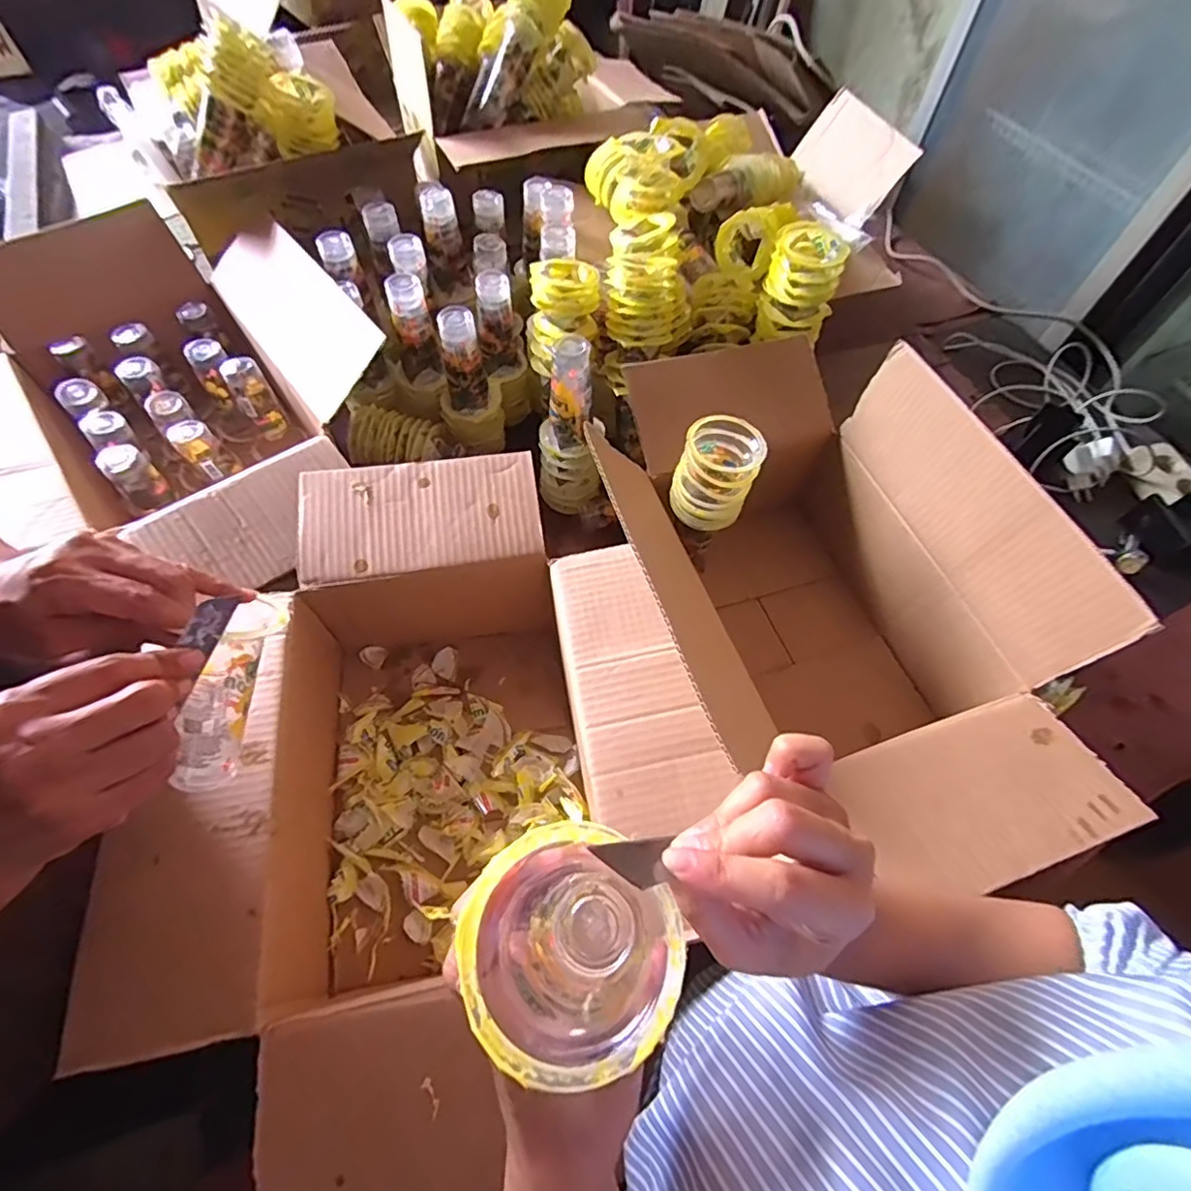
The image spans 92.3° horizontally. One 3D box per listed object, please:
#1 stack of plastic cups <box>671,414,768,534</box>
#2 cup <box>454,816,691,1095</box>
[{"bbox_3d":[0.117,-0.118,0.557,0.071,0.080,0.071,26,63,11],"label":"stack of plastic cups"},{"bbox_3d":[-0.009,0.130,0.218,0.067,0.076,0.070,1,61,-3],"label":"cup"}]

